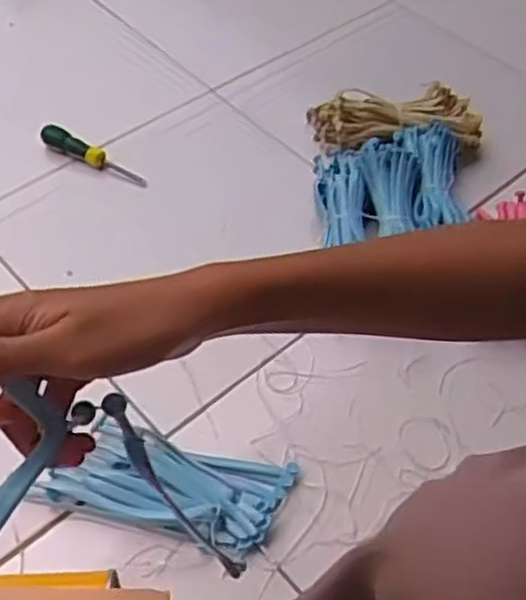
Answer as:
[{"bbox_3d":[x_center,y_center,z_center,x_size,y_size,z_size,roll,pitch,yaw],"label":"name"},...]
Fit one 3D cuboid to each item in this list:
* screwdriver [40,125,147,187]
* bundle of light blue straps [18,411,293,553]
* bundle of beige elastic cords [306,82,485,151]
[{"bbox_3d":[-0.223,-0.185,0.987,0.156,0.032,0.031,26,55,15],"label":"screwdriver"},{"bbox_3d":[-0.090,0.172,0.718,0.224,0.017,0.100,13,53,6],"label":"bundle of light blue straps"},{"bbox_3d":[0.177,-0.240,1.017,0.229,0.064,0.078,1,53,-3],"label":"bundle of beige elastic cords"}]

